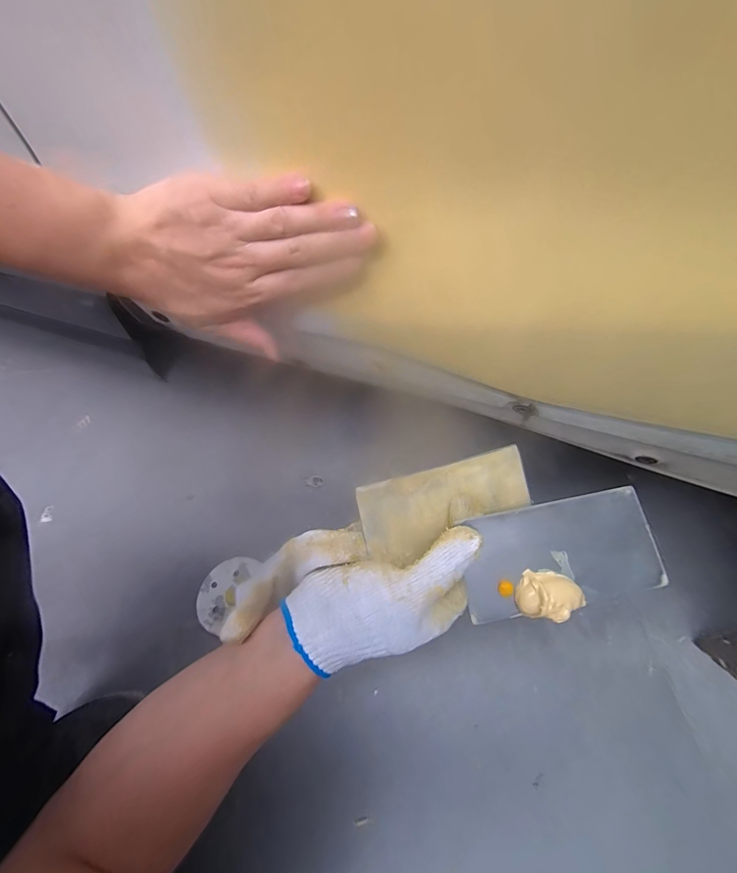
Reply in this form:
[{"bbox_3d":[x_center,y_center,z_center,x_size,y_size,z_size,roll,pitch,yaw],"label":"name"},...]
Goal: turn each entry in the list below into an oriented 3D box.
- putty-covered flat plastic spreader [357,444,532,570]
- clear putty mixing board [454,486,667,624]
[{"bbox_3d":[0.060,0.049,0.284,0.134,0.059,0.004,-15,14,-16],"label":"putty-covered flat plastic spreader"},{"bbox_3d":[0.134,0.082,0.270,0.134,0.006,0.074,-11,93,-2],"label":"clear putty mixing board"}]

